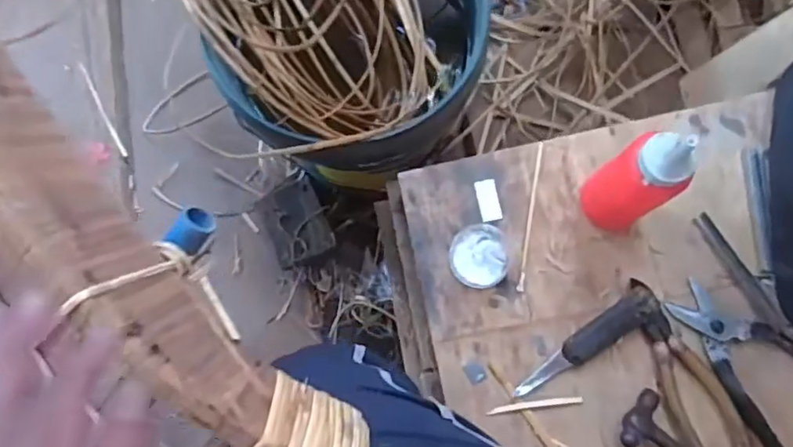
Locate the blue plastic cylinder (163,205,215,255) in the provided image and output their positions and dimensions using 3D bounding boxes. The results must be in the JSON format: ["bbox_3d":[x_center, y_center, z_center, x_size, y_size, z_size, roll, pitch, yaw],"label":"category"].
[{"bbox_3d":[-0.141,0.005,0.408,0.023,0.027,0.031,32,86,8],"label":"blue plastic cylinder"}]

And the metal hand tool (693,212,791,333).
[{"bbox_3d":[0.306,0.044,0.521,0.019,0.016,0.119,-32,81,0],"label":"metal hand tool"}]

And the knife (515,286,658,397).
[{"bbox_3d":[0.167,0.108,0.518,0.141,0.029,0.027,-37,81,-1],"label":"knife"}]

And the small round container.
[{"bbox_3d":[0.077,0.030,0.543,0.053,0.014,0.058,-1,82,5],"label":"small round container"}]

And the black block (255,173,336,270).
[{"bbox_3d":[-0.146,0.001,0.851,0.087,0.050,0.114,-26,81,1],"label":"black block"}]

